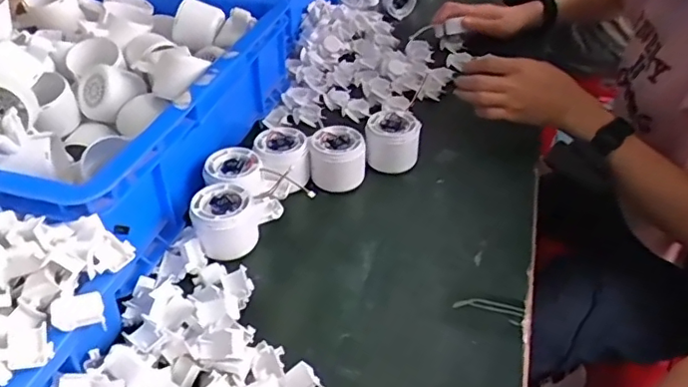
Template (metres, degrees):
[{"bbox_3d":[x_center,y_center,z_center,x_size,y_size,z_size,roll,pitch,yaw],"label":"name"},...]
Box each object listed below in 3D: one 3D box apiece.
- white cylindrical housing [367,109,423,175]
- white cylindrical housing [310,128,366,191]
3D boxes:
[{"bbox_3d":[0.056,-0.054,0.634,0.056,0.060,0.056,0,39,0],"label":"white cylindrical housing"},{"bbox_3d":[-0.007,-0.035,0.607,0.058,0.049,0.059,-1,39,-2],"label":"white cylindrical housing"}]

